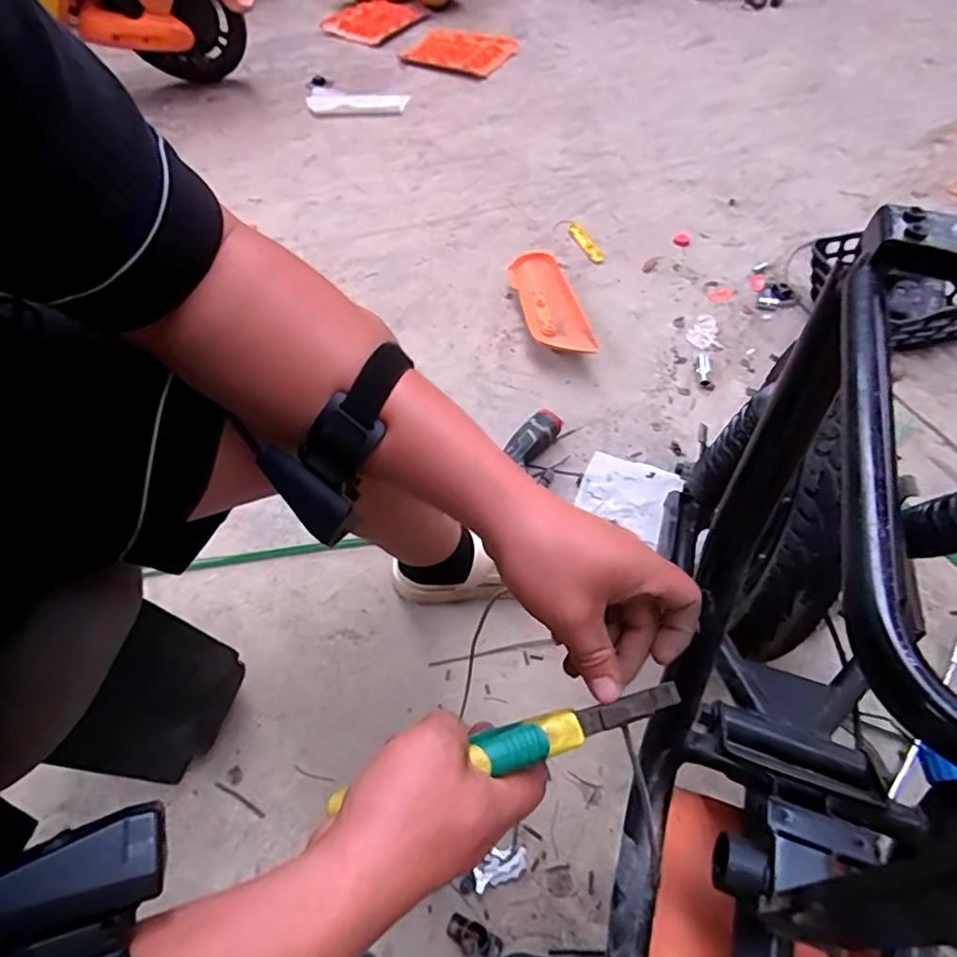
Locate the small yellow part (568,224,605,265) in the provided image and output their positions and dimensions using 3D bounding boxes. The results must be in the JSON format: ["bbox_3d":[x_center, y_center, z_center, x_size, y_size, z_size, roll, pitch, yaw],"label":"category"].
[{"bbox_3d":[0.259,-0.562,1.409,0.031,0.020,0.143,-21,58,-12],"label":"small yellow part"}]

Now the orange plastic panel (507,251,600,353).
[{"bbox_3d":[0.153,-0.372,1.250,0.115,0.057,0.346,-13,56,-7],"label":"orange plastic panel"}]

